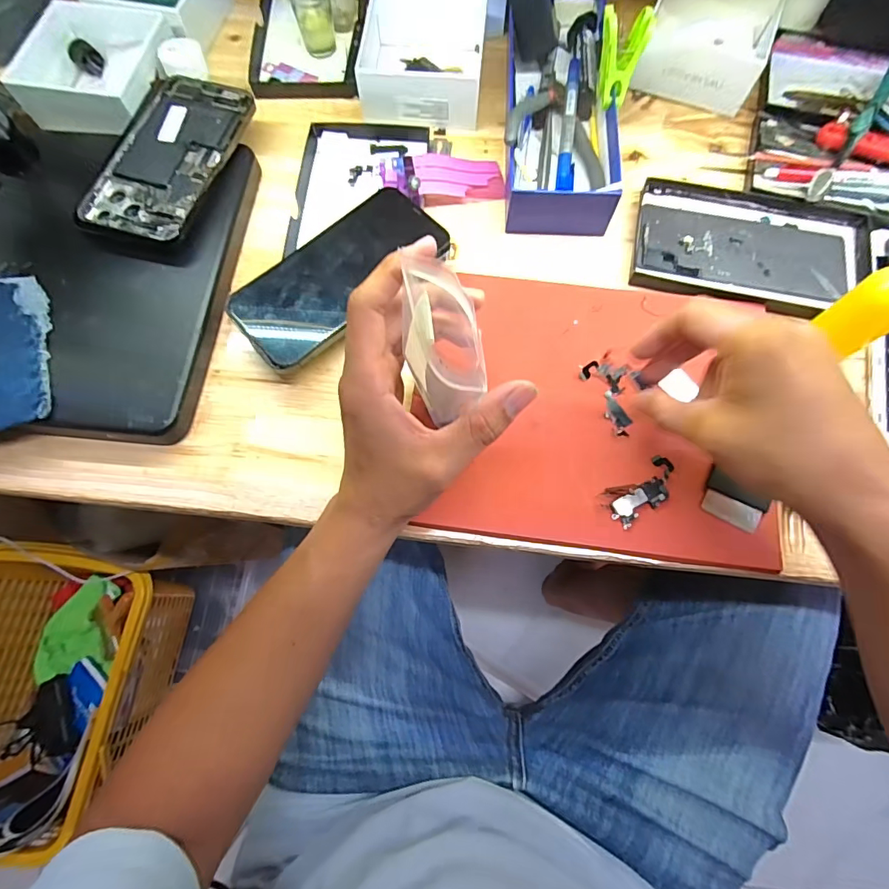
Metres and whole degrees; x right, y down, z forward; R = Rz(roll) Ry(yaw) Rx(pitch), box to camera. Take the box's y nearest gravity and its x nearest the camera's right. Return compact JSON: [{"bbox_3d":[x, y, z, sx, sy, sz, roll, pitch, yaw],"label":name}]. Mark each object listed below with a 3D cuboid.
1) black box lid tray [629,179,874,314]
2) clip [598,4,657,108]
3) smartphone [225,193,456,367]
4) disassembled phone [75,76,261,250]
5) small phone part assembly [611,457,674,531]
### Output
[{"bbox_3d":[0.241,-0.156,0.368,0.173,0.011,0.106,13,76,5],"label":"black box lid tray"},{"bbox_3d":[0.136,-0.295,0.357,0.035,0.058,0.015,0,40,5],"label":"clip"},{"bbox_3d":[-0.076,-0.123,0.337,0.157,0.007,0.077,-41,76,-11],"label":"smartphone"},{"bbox_3d":[-0.213,-0.225,0.365,0.082,0.011,0.153,14,73,0],"label":"disassembled phone"},{"bbox_3d":[0.132,0.032,0.304,0.023,0.007,0.054,43,80,11],"label":"small phone part assembly"}]

